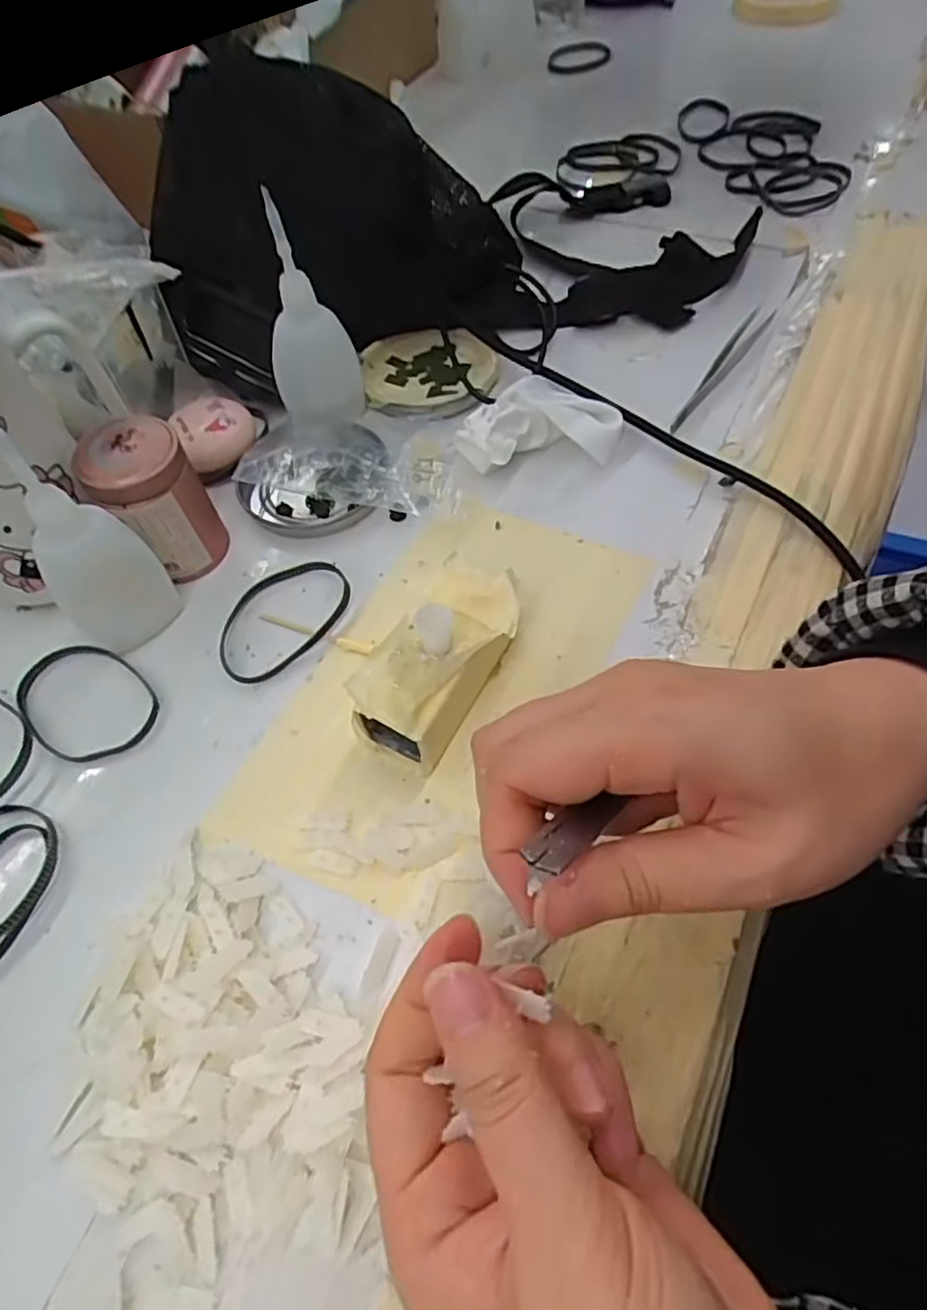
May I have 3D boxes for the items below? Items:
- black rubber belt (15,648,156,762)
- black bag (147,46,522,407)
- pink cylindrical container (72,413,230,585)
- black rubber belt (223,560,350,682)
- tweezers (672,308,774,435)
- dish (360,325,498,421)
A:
[{"bbox_3d":[-0.166,0.020,0.299,0.068,0.006,0.049,34,66,22],"label":"black rubber belt"},{"bbox_3d":[-0.077,-0.242,0.383,0.187,0.124,0.123,-32,61,-16],"label":"black bag"},{"bbox_3d":[-0.141,-0.070,0.318,0.040,0.067,0.044,-6,58,0],"label":"pink cylindrical container"},{"bbox_3d":[-0.085,-0.020,0.317,0.071,0.008,0.048,-39,63,-19],"label":"black rubber belt"},{"bbox_3d":[0.149,-0.168,0.392,0.012,0.006,0.124,30,64,21],"label":"tweezers"},{"bbox_3d":[-0.021,-0.163,0.401,0.078,0.015,0.078,-2,58,3],"label":"dish"}]

